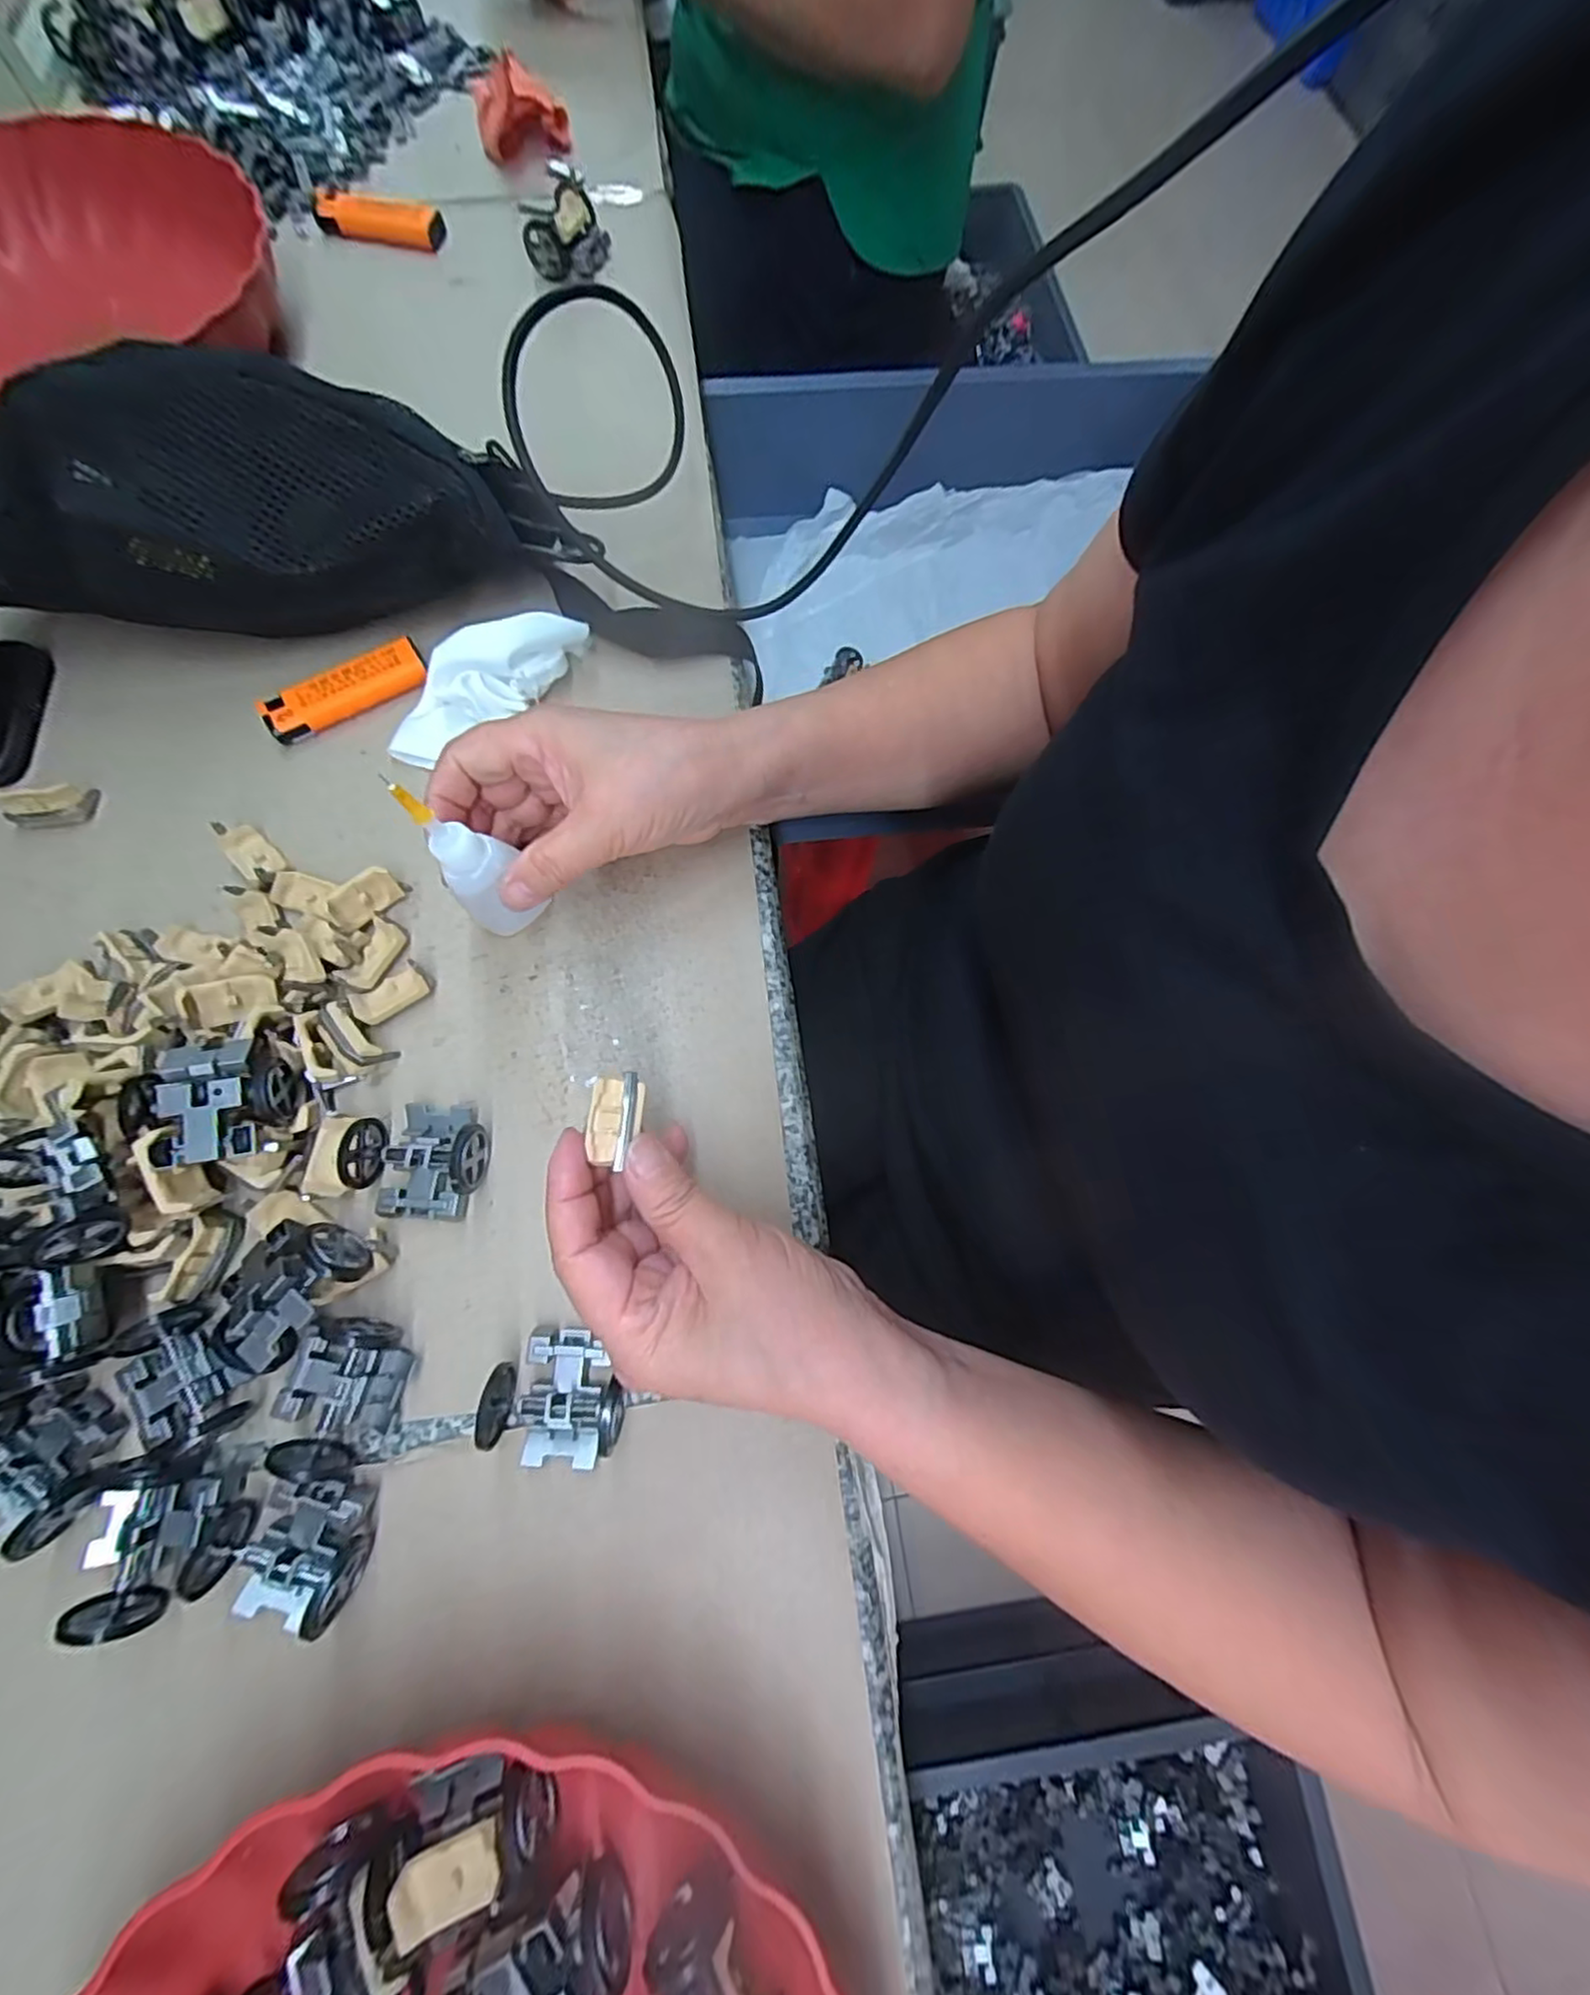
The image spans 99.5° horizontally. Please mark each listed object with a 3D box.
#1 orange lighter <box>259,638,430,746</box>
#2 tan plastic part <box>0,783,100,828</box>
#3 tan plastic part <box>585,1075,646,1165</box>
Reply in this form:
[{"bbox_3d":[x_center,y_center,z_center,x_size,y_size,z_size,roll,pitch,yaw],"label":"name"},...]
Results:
[{"bbox_3d":[-0.230,-0.157,0.345,0.080,0.016,0.028,-25,76,-8],"label":"orange lighter"},{"bbox_3d":[-0.360,-0.092,0.321,0.037,0.015,0.016,-20,75,-7],"label":"tan plastic part"},{"bbox_3d":[-0.062,0.041,0.231,0.017,0.006,0.028,5,72,0],"label":"tan plastic part"}]

